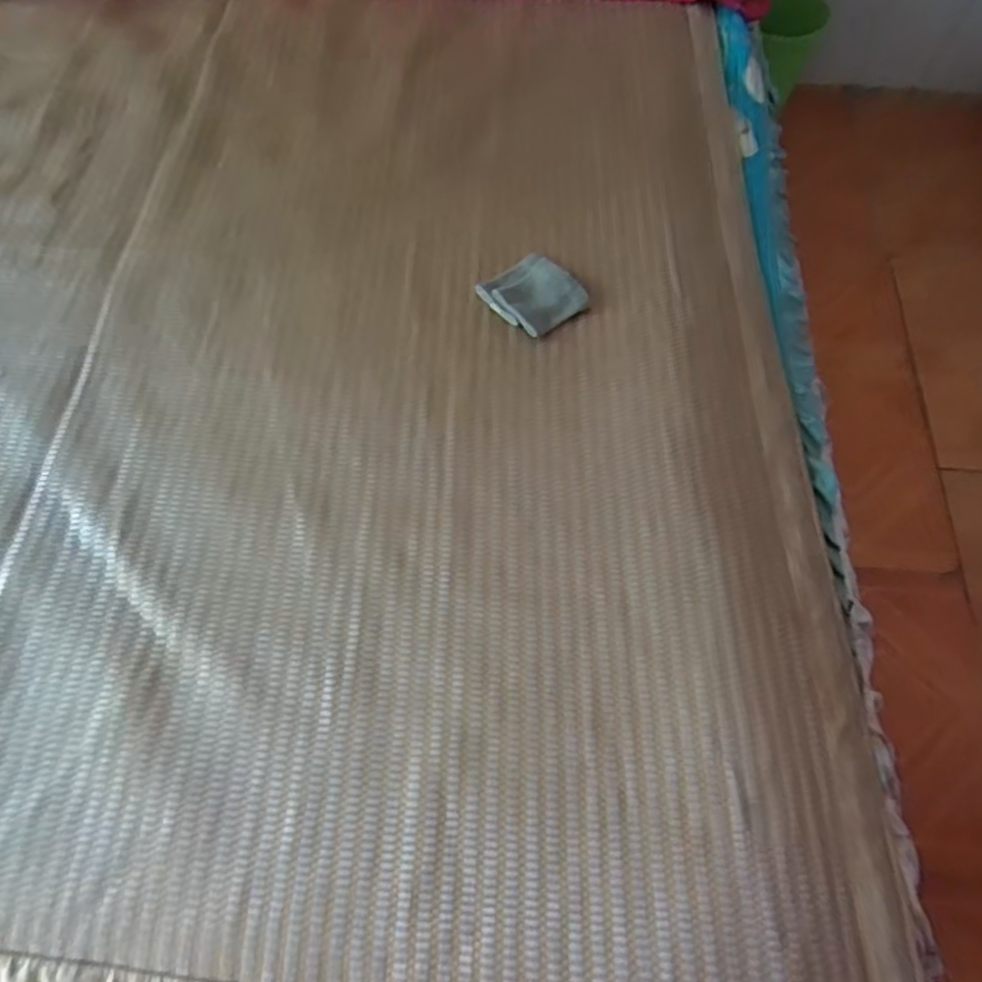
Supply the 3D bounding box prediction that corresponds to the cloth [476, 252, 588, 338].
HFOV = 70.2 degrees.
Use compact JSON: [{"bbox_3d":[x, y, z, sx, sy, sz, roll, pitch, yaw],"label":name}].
[{"bbox_3d":[0.058,-0.272,0.952,0.114,0.022,0.125,-30,66,-14],"label":"cloth"}]

